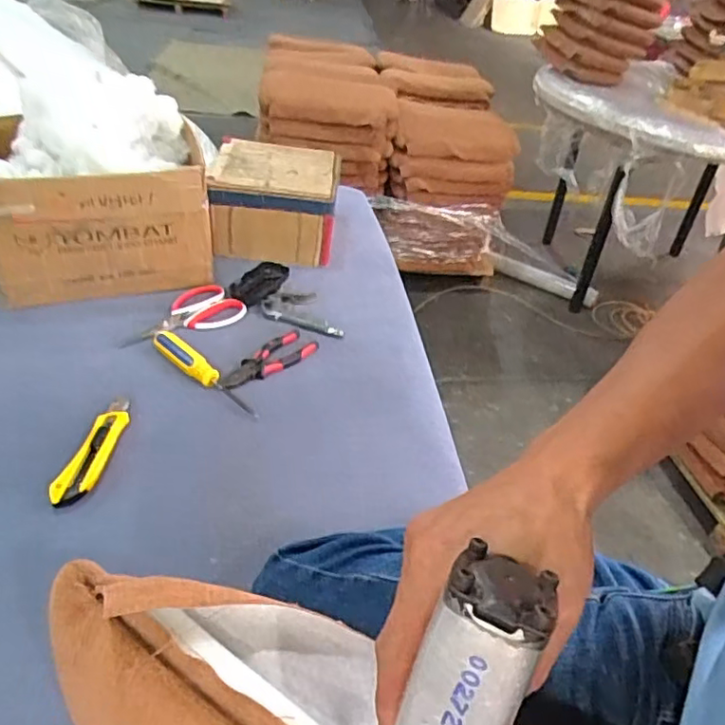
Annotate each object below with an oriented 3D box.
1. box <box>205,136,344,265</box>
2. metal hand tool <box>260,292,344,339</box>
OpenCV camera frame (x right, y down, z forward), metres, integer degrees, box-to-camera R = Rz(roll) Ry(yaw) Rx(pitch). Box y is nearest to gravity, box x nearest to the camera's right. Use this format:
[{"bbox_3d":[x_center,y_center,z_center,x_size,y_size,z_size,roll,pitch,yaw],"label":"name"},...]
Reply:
[{"bbox_3d":[-0.152,-0.288,1.085,0.215,0.132,0.191,3,38,-5],"label":"box"},{"bbox_3d":[-0.084,-0.076,0.939,0.142,0.010,0.088,19,40,14],"label":"metal hand tool"}]

